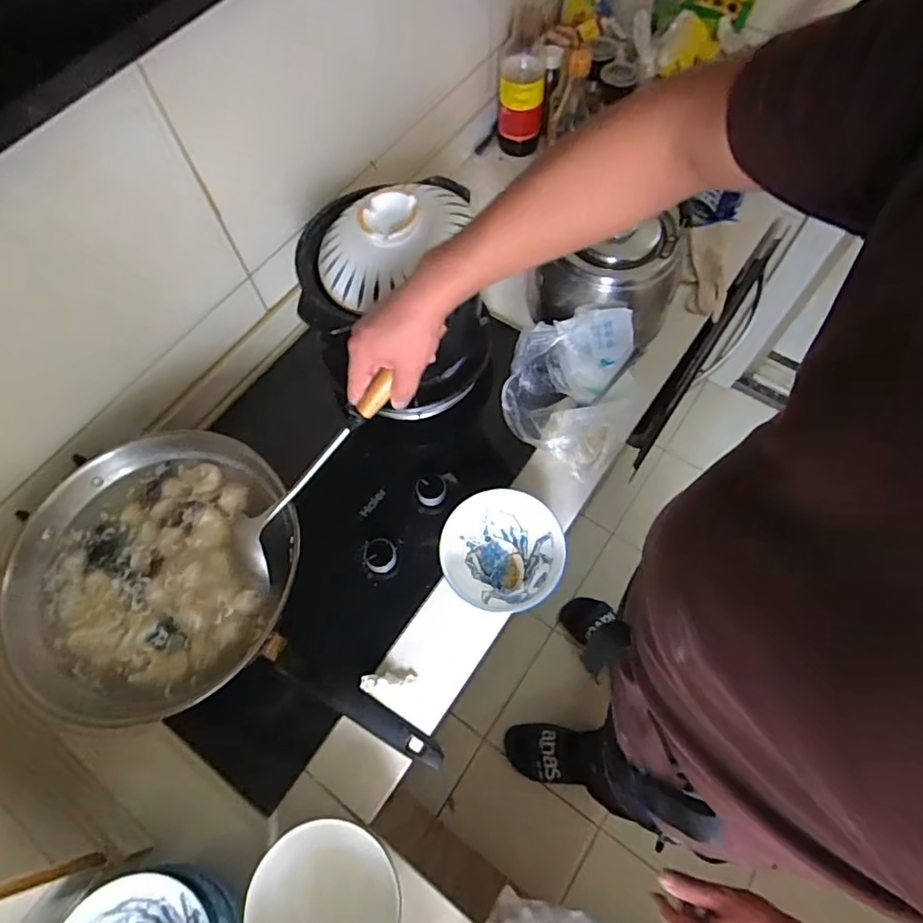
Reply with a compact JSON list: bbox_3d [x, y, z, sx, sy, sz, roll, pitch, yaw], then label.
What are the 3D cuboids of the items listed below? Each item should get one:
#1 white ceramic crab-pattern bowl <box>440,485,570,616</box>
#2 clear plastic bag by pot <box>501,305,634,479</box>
[{"bbox_3d":[0.049,0.122,0.716,0.150,0.086,0.148,8,65,6],"label":"white ceramic crab-pattern bowl"},{"bbox_3d":[0.146,-0.106,0.778,0.161,0.109,0.212,19,67,11],"label":"clear plastic bag by pot"}]

